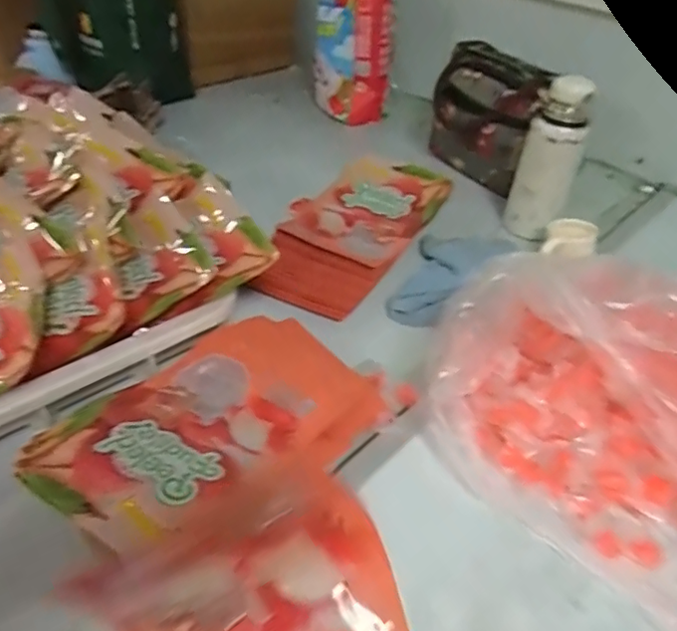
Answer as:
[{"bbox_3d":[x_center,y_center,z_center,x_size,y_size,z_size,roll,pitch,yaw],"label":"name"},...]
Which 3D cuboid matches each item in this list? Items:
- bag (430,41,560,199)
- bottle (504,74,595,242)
[{"bbox_3d":[0.234,-0.318,0.922,0.075,0.179,0.203,-23,48,-27],"label":"bag"},{"bbox_3d":[0.283,-0.195,0.779,0.076,0.234,0.066,20,44,17],"label":"bottle"}]

